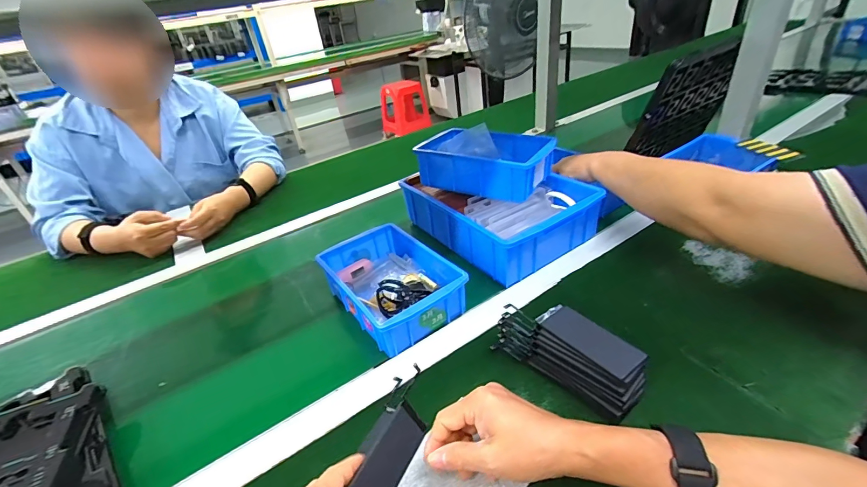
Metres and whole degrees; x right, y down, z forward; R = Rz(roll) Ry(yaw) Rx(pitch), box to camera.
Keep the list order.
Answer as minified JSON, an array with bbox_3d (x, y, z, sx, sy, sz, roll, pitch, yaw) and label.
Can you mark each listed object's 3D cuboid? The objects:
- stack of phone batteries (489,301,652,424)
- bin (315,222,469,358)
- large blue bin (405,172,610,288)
[{"bbox_3d":[0.141,0.113,0.406,0.069,0.046,0.145,-28,38,-28],"label":"stack of phone batteries"},{"bbox_3d":[-0.061,0.053,0.544,0.134,0.060,0.206,-27,37,-26],"label":"bin"},{"bbox_3d":[0.103,-0.064,0.654,0.200,0.077,0.287,-25,37,-24],"label":"large blue bin"}]

